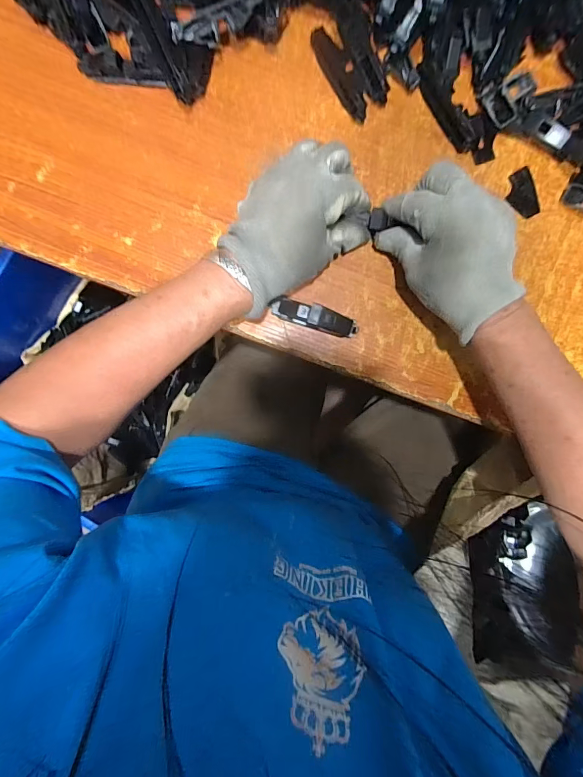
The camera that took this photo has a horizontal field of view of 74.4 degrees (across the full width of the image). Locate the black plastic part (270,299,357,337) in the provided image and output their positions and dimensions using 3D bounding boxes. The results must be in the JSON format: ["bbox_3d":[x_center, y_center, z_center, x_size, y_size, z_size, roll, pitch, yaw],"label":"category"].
[{"bbox_3d":[0.022,-0.062,0.340,0.077,0.023,0.019,15,94,-3],"label":"black plastic part"}]

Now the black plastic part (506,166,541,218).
[{"bbox_3d":[0.205,-0.173,0.342,0.017,0.016,0.041,-25,95,0],"label":"black plastic part"}]

